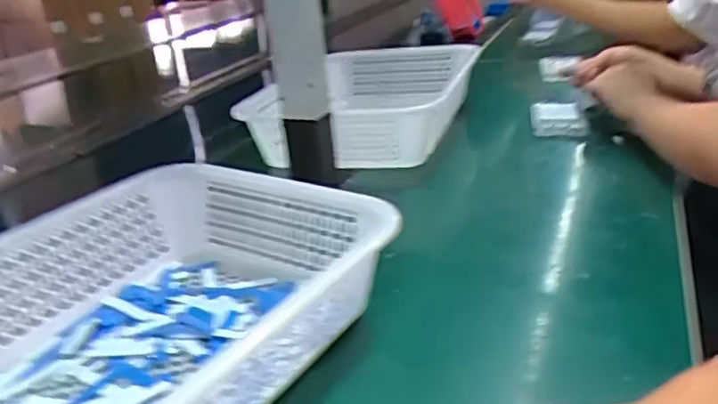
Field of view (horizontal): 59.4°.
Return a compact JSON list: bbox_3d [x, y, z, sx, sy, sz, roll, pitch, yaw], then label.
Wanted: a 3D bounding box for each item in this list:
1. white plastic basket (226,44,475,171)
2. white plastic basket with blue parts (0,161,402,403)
[{"bbox_3d":[0.017,-0.141,0.893,0.241,0.118,0.401,3,25,18],"label":"white plastic basket"},{"bbox_3d":[-0.156,0.092,0.425,0.263,0.099,0.359,9,28,29],"label":"white plastic basket with blue parts"}]

